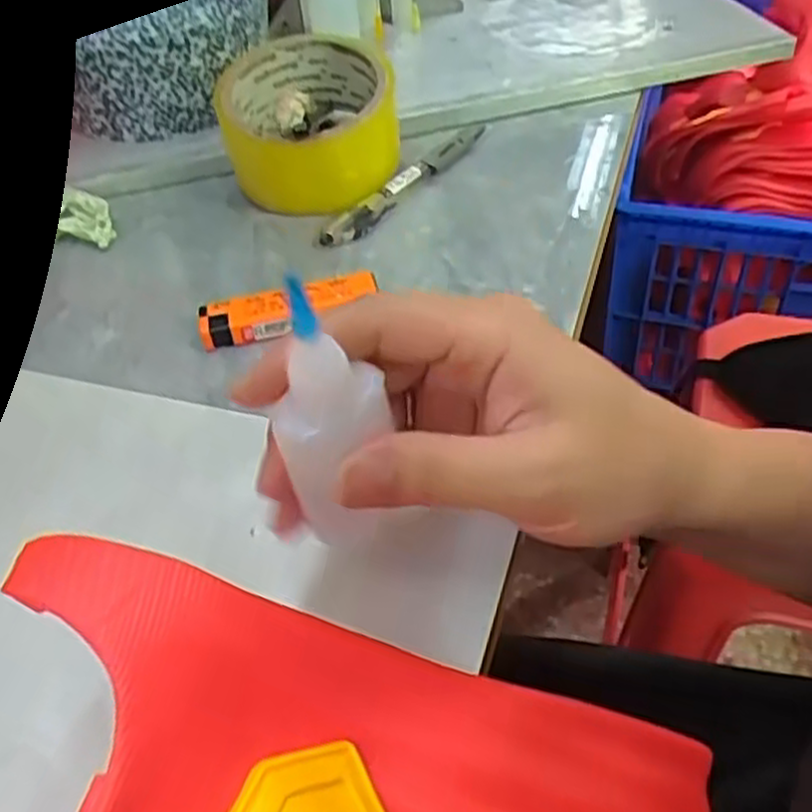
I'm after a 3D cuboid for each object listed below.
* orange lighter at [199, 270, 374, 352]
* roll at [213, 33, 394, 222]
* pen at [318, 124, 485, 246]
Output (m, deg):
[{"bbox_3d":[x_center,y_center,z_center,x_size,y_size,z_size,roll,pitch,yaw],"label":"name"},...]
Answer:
[{"bbox_3d":[-0.053,-0.043,0.360,0.079,0.016,0.020,-14,45,-9],"label":"orange lighter"},{"bbox_3d":[-0.051,-0.151,0.427,0.088,0.065,0.085,-9,45,-4],"label":"roll"},{"bbox_3d":[0.000,-0.120,0.423,0.015,0.012,0.123,27,53,28],"label":"pen"}]

